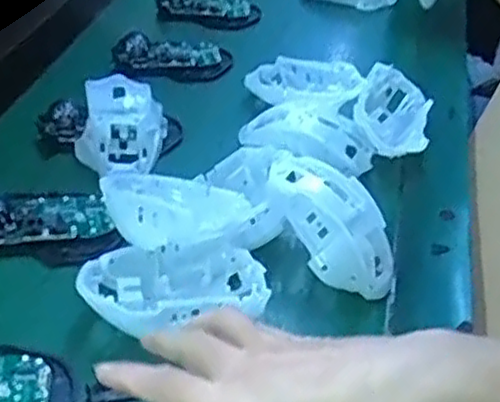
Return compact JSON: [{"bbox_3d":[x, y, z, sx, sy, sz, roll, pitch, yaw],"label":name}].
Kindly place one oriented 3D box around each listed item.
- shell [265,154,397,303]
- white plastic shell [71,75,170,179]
[{"bbox_3d":[0.052,0.014,0.501,0.110,0.054,0.058,34,46,30],"label":"shell"},{"bbox_3d":[-0.103,-0.063,0.586,0.069,0.041,0.104,-1,39,-6],"label":"white plastic shell"}]

